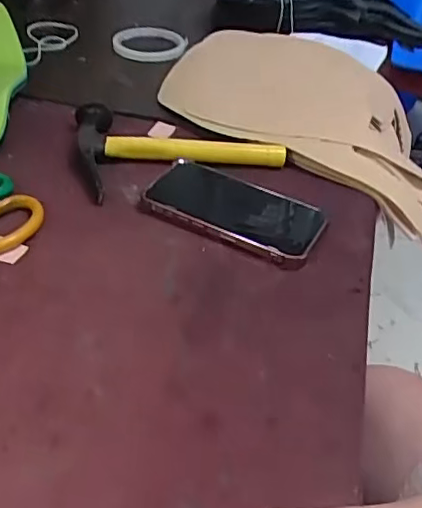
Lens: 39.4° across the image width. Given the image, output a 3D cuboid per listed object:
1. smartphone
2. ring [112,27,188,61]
[{"bbox_3d":[0.020,-0.039,0.502,0.147,0.015,0.078,22,43,17],"label":"smartphone"},{"bbox_3d":[-0.077,-0.268,0.751,0.084,0.014,0.077,2,51,-3],"label":"ring"}]

